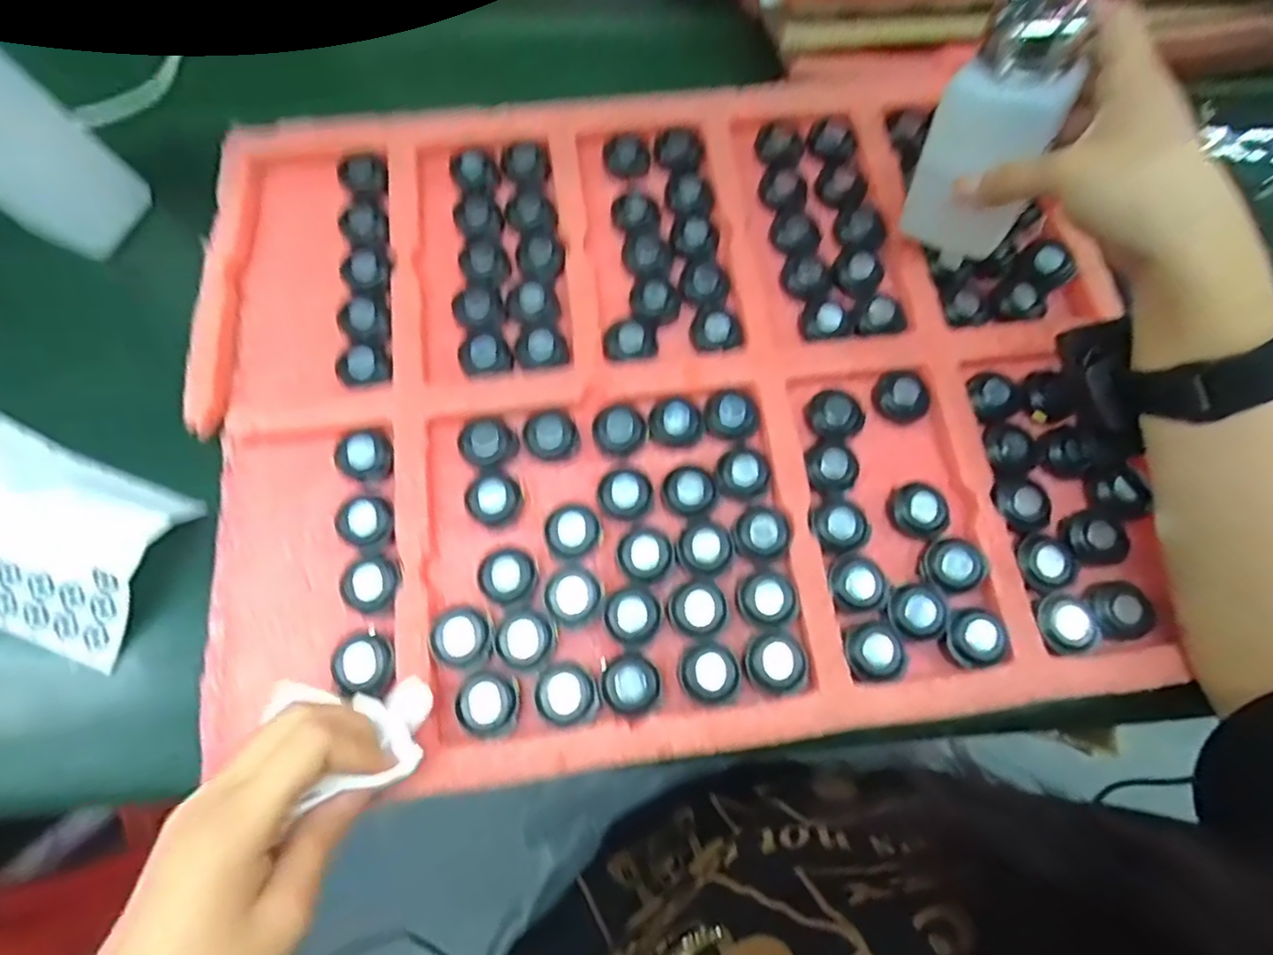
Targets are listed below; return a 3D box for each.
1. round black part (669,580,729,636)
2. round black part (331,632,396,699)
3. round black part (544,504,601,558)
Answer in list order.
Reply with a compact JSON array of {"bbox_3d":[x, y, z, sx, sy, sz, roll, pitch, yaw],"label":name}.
[{"bbox_3d":[0.030,0.064,0.294,0.027,0.006,0.025,0,74,-1],"label":"round black part"},{"bbox_3d":[-0.127,0.088,0.280,0.025,0.005,0.030,-22,76,-7],"label":"round black part"},{"bbox_3d":[-0.032,0.028,0.306,0.026,0.012,0.025,0,74,-1],"label":"round black part"}]

